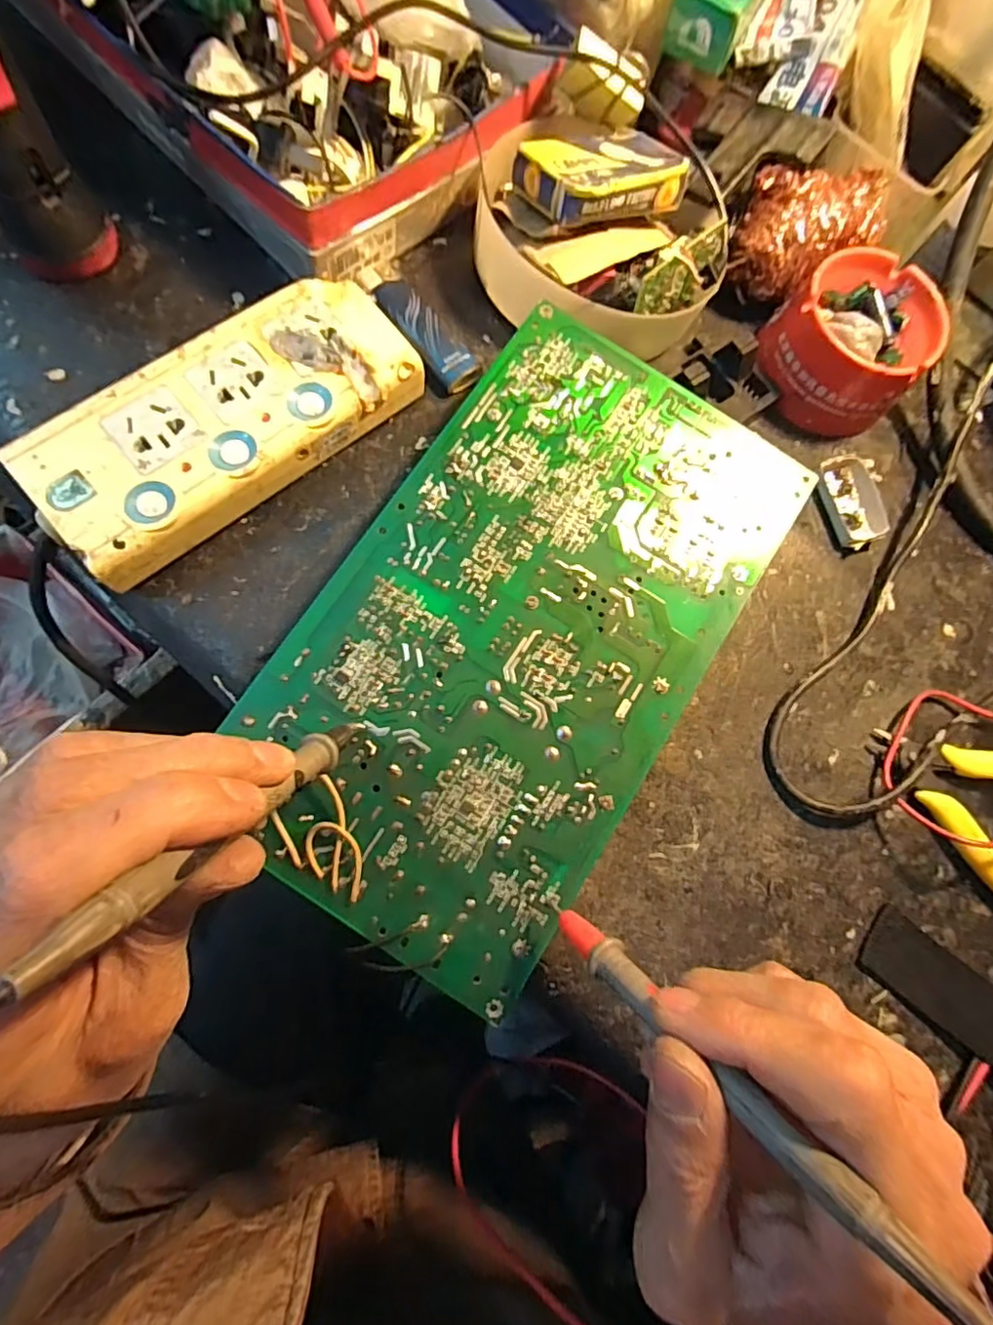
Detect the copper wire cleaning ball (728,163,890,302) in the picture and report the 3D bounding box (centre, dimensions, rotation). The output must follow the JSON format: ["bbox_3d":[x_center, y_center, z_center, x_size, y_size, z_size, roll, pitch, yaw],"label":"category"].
[{"bbox_3d":[0.170,-0.239,0.324,0.068,0.048,0.054,-5,78,-9],"label":"copper wire cleaning ball"}]

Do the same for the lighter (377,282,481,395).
[{"bbox_3d":[-0.035,-0.171,0.307,0.026,0.016,0.070,-33,85,-8],"label":"lighter"}]

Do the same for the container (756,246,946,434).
[{"bbox_3d":[0.197,-0.178,0.325,0.078,0.041,0.085,2,78,-7],"label":"container"}]

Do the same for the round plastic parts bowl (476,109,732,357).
[{"bbox_3d":[0.057,-0.235,0.301,0.132,0.035,0.126,2,78,-7],"label":"round plastic parts bowl"}]

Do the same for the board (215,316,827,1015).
[{"bbox_3d":[0.009,-0.016,0.249,0.156,0.008,0.270,32,80,1],"label":"board"}]

